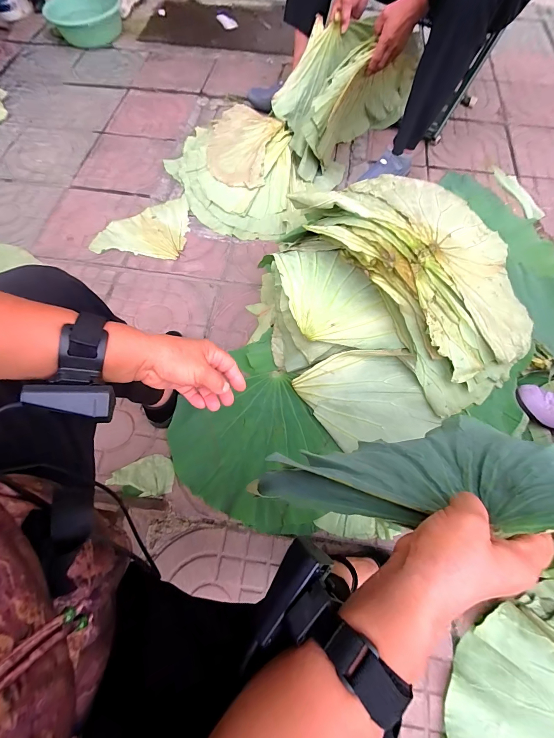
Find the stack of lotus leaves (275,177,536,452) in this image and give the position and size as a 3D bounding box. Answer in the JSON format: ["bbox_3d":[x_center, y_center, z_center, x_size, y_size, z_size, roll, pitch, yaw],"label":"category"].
[{"bbox_3d":[0.263,-0.166,0.677,0.549,0.259,0.534,-28,69,-12],"label":"stack of lotus leaves"}]

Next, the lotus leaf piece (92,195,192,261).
[{"bbox_3d":[-0.416,-0.465,0.985,0.266,0.019,0.256,5,66,2],"label":"lotus leaf piece"}]

